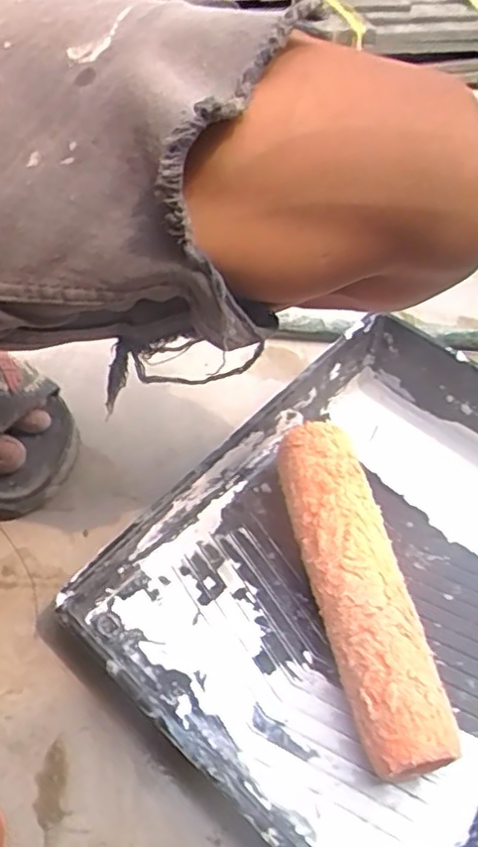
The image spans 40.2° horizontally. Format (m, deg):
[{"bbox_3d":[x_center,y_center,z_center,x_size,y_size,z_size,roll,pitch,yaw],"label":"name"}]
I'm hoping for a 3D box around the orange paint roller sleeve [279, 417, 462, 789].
[{"bbox_3d":[0.075,0.107,0.433,0.055,0.065,0.231,-6,50,-12],"label":"orange paint roller sleeve"}]

